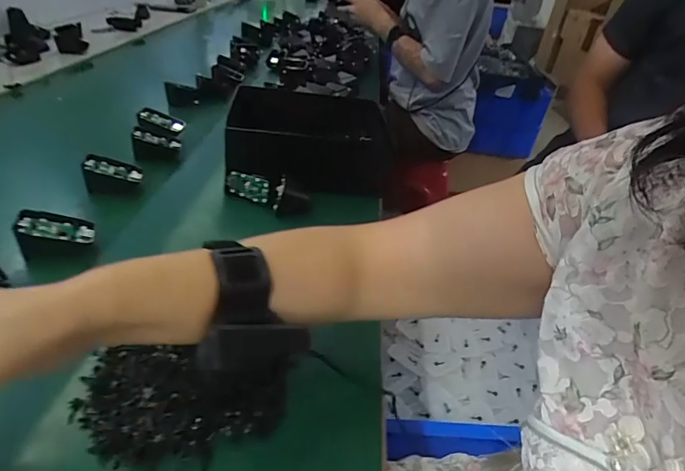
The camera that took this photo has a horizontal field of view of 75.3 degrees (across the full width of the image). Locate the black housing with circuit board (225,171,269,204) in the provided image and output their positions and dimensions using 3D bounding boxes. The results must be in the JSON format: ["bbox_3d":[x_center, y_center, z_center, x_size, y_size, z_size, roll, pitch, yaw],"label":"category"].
[{"bbox_3d":[-0.125,-0.065,0.592,0.068,0.037,0.010,19,29,16],"label":"black housing with circuit board"}]

